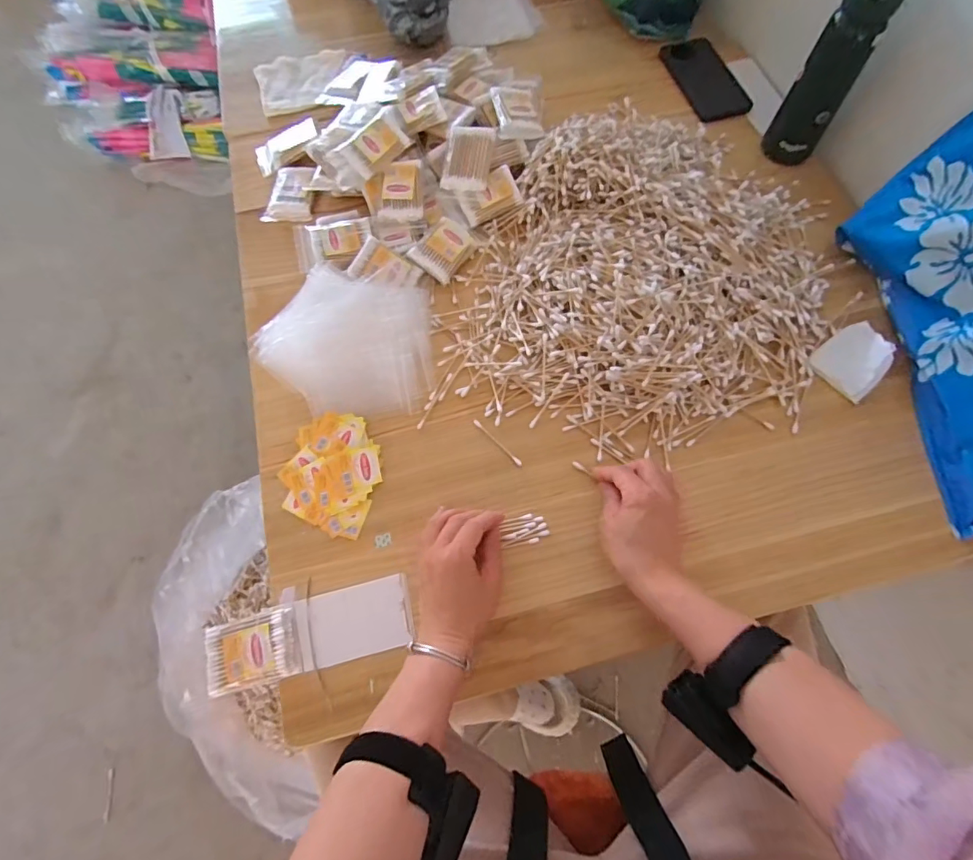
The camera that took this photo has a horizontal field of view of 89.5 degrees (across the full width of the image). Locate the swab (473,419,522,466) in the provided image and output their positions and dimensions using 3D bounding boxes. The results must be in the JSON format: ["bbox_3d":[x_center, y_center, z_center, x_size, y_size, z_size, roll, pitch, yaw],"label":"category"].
[{"bbox_3d":[0.012,0.013,0.526,0.006,0.004,0.071,-42,72,-14],"label":"swab"}]

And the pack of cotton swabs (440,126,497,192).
[{"bbox_3d":[-0.024,-0.336,0.608,0.059,0.010,0.077,10,93,14],"label":"pack of cotton swabs"}]

